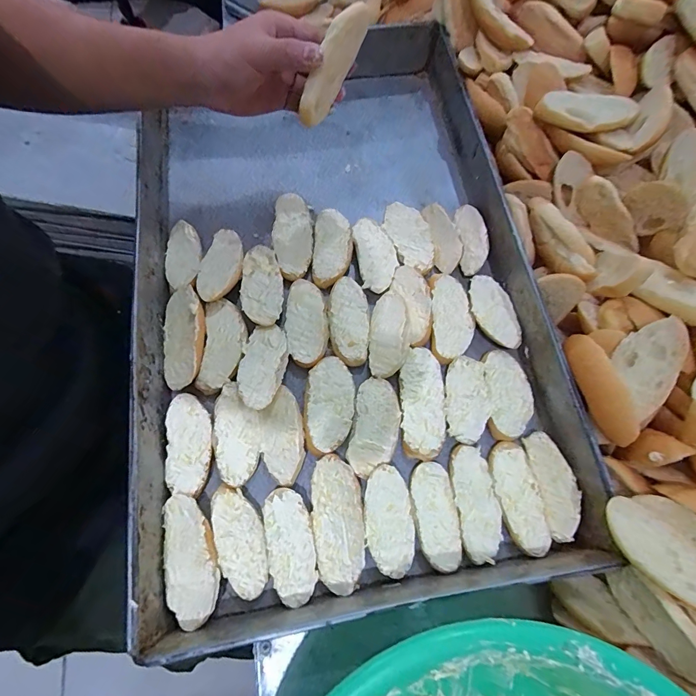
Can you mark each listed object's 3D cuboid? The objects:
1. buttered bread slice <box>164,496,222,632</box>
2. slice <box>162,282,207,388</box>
[{"bbox_3d":[-0.127,0.169,0.314,0.041,0.015,0.095,-15,71,-7],"label":"buttered bread slice"},{"bbox_3d":[-0.159,-0.011,0.379,0.042,0.016,0.101,-15,72,16],"label":"slice"}]

